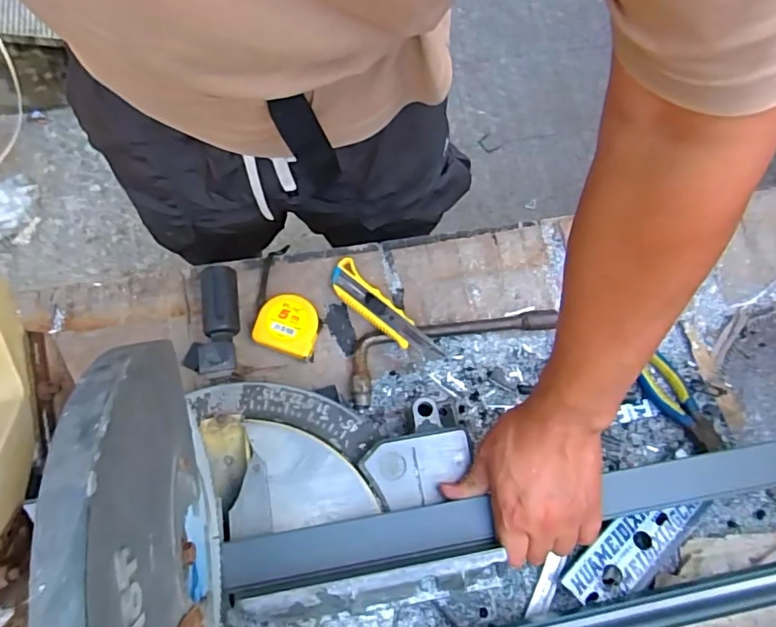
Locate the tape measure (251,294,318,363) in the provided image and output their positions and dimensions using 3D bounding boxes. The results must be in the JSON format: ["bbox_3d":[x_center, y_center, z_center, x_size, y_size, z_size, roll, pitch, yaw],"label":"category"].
[{"bbox_3d":[-0.113,0.015,0.614,0.070,0.033,0.064,17,71,3],"label":"tape measure"}]

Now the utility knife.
[{"bbox_3d":[-0.009,-0.001,0.618,0.039,0.009,0.161,-41,71,-8],"label":"utility knife"}]

